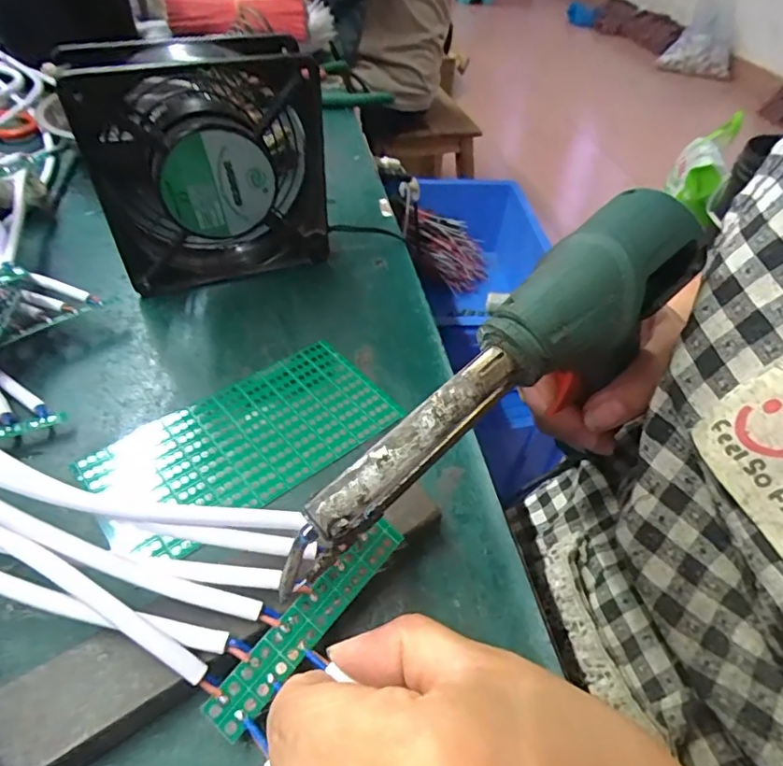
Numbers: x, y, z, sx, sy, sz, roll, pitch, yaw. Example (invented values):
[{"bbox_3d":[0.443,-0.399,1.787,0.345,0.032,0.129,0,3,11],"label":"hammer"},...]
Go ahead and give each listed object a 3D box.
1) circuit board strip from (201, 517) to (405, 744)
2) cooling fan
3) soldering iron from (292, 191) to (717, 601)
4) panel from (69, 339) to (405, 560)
[{"bbox_3d":[-0.027,0.076,0.174,0.014,0.004,0.078,42,65,7],"label":"circuit board strip"},{"bbox_3d":[-0.100,-0.119,0.299,0.117,0.122,0.049,-14,50,-16],"label":"cooling fan"},{"bbox_3d":[0.037,-0.001,0.176,0.176,0.027,0.040,-40,58,-11],"label":"soldering iron"},{"bbox_3d":[-0.066,0.024,0.243,0.130,0.004,0.069,-29,55,-30],"label":"panel"}]

